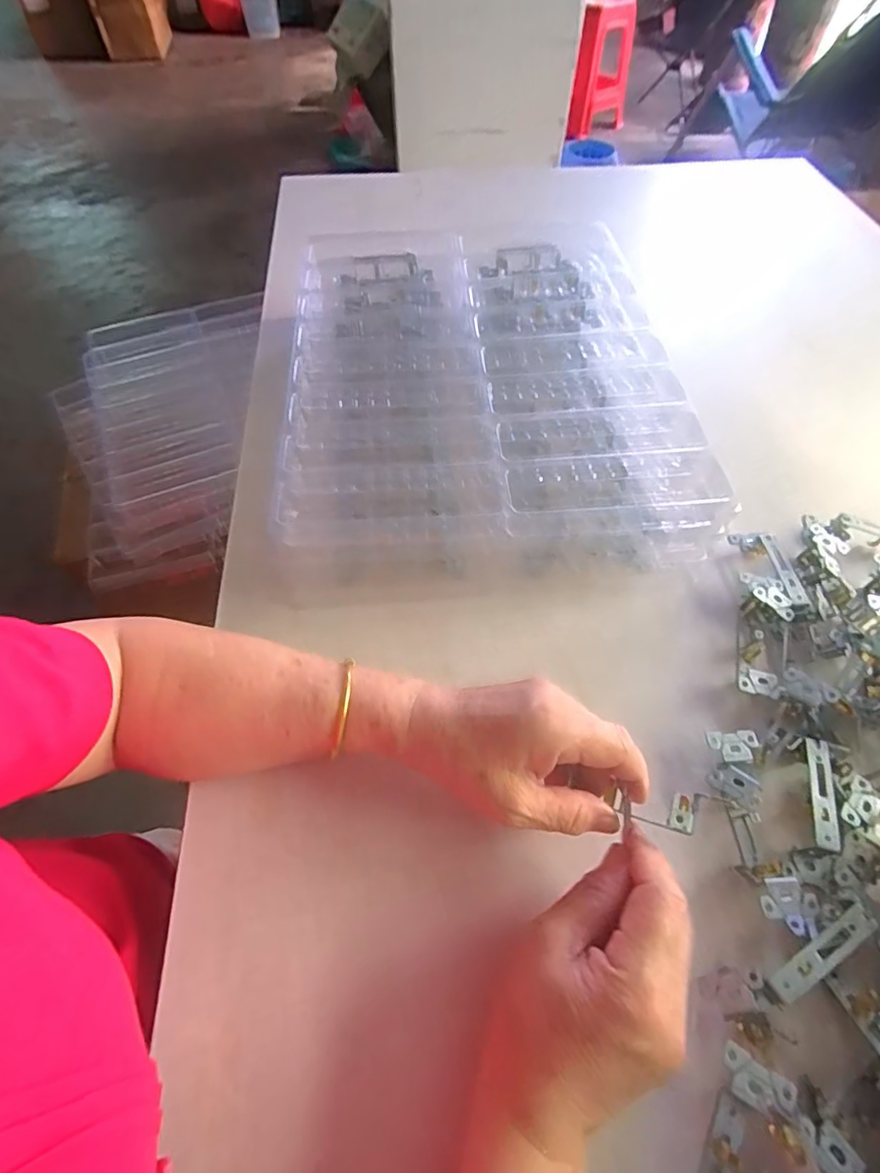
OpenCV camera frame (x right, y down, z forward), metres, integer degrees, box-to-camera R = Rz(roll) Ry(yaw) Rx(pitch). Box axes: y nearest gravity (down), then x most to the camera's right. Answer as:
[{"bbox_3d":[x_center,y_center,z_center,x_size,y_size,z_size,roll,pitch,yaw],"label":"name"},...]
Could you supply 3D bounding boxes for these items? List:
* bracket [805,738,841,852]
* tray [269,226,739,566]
[{"bbox_3d":[0.242,0.131,0.332,0.014,0.004,0.068,7,56,16],"label":"bracket"},{"bbox_3d":[0.039,-0.203,0.528,0.347,0.093,0.436,-3,58,-1],"label":"tray"}]

